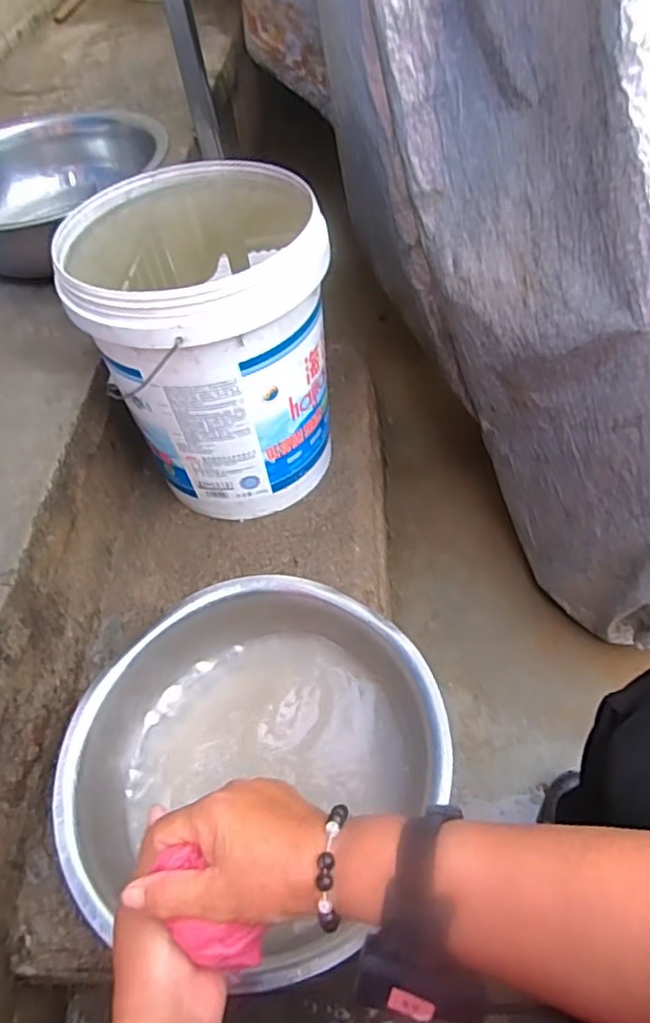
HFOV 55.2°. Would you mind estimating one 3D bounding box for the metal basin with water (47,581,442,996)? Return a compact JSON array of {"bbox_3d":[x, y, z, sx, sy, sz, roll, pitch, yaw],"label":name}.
[{"bbox_3d":[-0.072,0.238,0.613,0.319,0.107,0.340,-3,52,3],"label":"metal basin with water"}]

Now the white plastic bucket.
[{"bbox_3d":[-0.142,-0.210,0.830,0.275,0.346,0.306,-20,53,-8],"label":"white plastic bucket"}]

